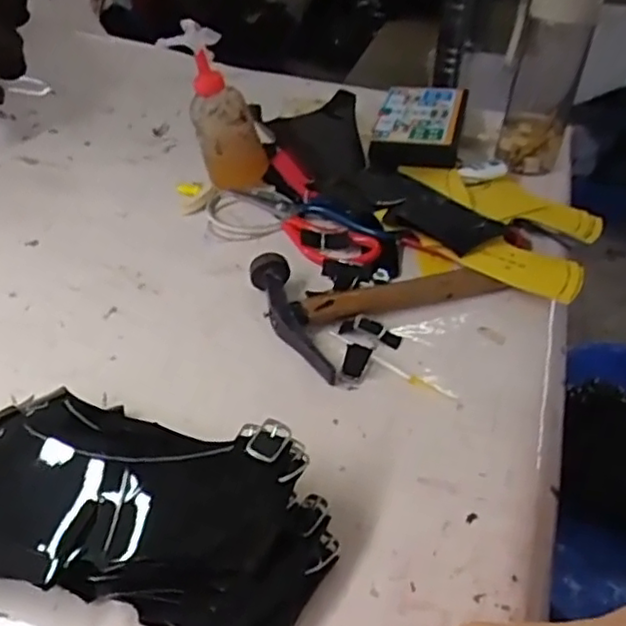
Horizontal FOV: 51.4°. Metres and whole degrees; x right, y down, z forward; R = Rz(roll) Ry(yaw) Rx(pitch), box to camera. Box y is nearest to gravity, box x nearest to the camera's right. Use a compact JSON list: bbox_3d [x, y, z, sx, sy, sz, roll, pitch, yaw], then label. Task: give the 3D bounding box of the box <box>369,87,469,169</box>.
[{"bbox_3d":[0.125,-0.224,0.762,0.096,0.028,0.184,11,41,9],"label":"box"}]

